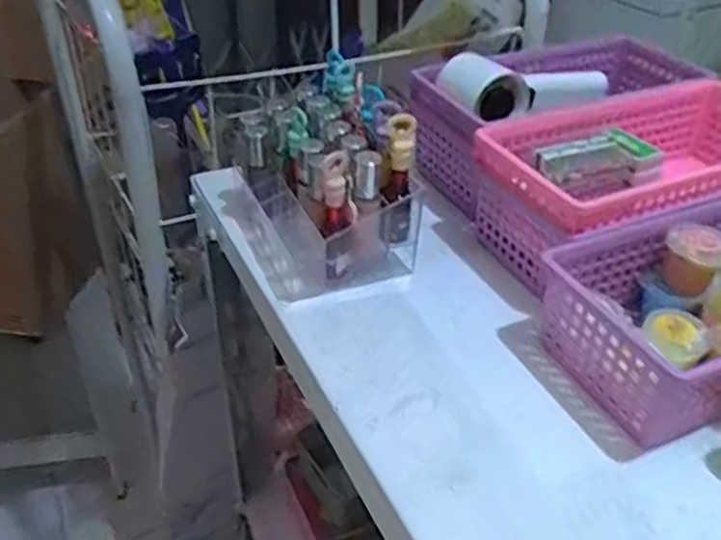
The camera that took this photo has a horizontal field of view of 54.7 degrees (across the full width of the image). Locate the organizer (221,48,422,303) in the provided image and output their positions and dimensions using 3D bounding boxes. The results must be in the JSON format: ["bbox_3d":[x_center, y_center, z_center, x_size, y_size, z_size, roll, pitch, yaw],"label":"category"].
[{"bbox_3d":[-0.036,-0.074,0.526,0.101,0.124,0.156,-13,40,-20],"label":"organizer"}]

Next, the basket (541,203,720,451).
[{"bbox_3d":[0.233,0.024,0.448,0.220,0.081,0.113,-15,40,-22],"label":"basket"}]

